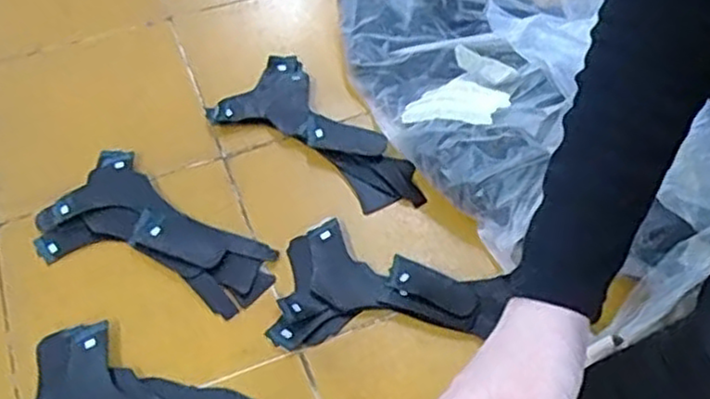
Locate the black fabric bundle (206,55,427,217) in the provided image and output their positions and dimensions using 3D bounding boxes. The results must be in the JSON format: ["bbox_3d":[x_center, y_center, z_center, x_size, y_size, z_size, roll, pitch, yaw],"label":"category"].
[{"bbox_3d":[-0.029,-0.056,0.656,0.207,0.019,0.098,36,63,23],"label":"black fabric bundle"}]

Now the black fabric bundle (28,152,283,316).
[{"bbox_3d":[-0.166,0.036,0.593,0.198,0.015,0.104,26,60,18],"label":"black fabric bundle"}]

